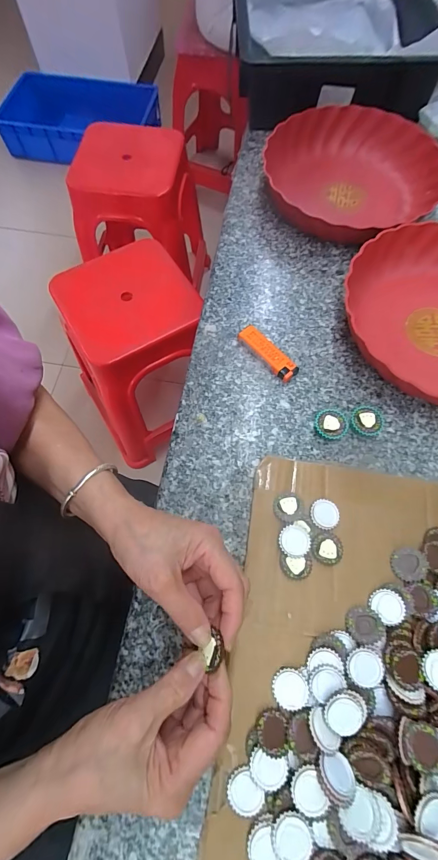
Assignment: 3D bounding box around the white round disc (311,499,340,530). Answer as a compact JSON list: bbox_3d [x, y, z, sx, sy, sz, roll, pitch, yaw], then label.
[{"bbox_3d":[0.100,0.080,0.331,0.026,0.006,0.027,0,68,-1],"label":"white round disc"}]

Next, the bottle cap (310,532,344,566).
[{"bbox_3d":[0.099,0.109,0.320,0.030,0.005,0.028,2,68,0],"label":"bottle cap"}]

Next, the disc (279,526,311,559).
[{"bbox_3d":[0.069,0.102,0.318,0.028,0.007,0.027,0,68,-1],"label":"disc"}]

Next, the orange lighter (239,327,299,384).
[{"bbox_3d":[0.056,-0.088,0.402,0.022,0.014,0.079,-37,73,-14],"label":"orange lighter"}]

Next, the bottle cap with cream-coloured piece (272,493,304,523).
[{"bbox_3d":[0.066,0.074,0.332,0.028,0.006,0.027,0,68,-1],"label":"bottle cap with cream-coloured piece"}]

